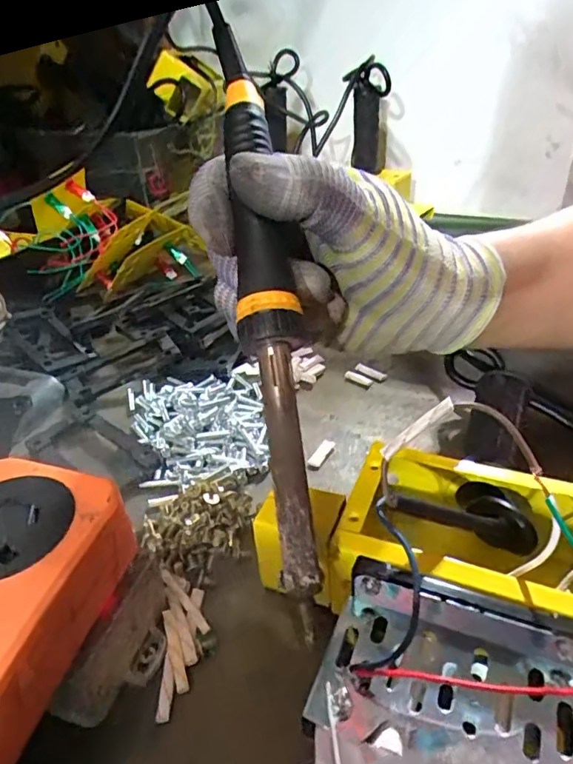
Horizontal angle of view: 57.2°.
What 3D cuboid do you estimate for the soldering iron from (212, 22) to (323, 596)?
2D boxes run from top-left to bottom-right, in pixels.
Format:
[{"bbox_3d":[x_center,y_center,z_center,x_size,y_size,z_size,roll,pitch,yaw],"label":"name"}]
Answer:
[{"bbox_3d":[-0.006,-0.042,0.198,0.026,0.017,0.222,-5,73,-7],"label":"soldering iron"}]

